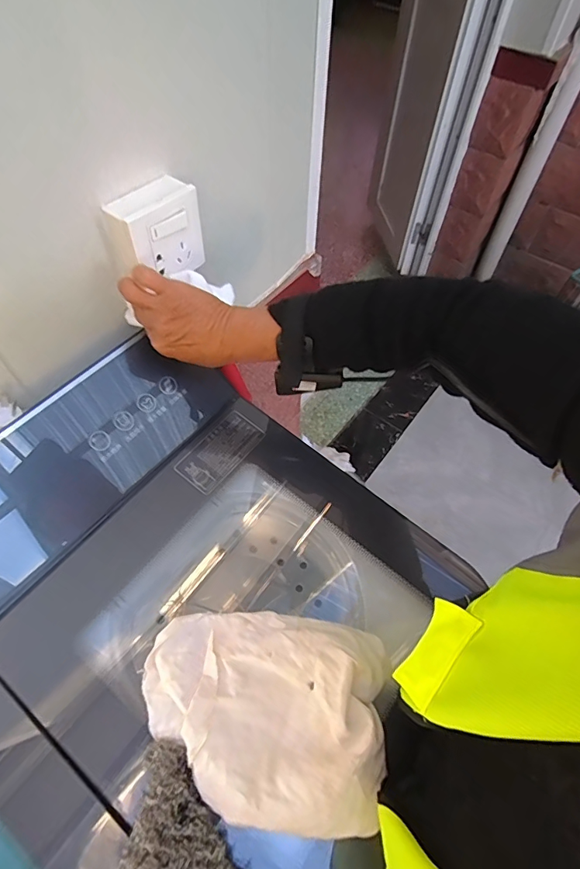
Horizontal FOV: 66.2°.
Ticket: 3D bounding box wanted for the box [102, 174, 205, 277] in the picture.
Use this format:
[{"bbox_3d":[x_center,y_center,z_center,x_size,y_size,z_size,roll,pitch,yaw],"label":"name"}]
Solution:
[{"bbox_3d":[-0.134,-0.204,0.452,0.049,0.082,0.087,32,62,17],"label":"box"}]

